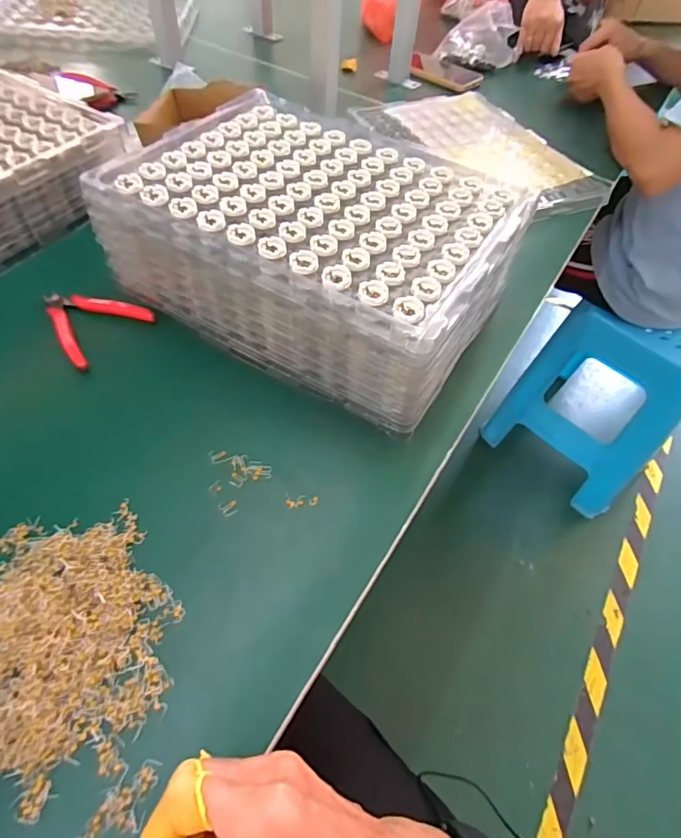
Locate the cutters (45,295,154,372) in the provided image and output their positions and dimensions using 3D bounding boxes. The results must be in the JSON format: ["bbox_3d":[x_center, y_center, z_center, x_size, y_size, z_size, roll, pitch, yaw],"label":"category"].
[{"bbox_3d":[-0.256,-0.103,0.487,0.106,0.016,0.089,34,60,18],"label":"cutters"}]

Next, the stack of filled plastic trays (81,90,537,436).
[{"bbox_3d":[-0.020,-0.178,0.484,0.345,0.111,0.254,28,58,15],"label":"stack of filled plastic trays"}]

